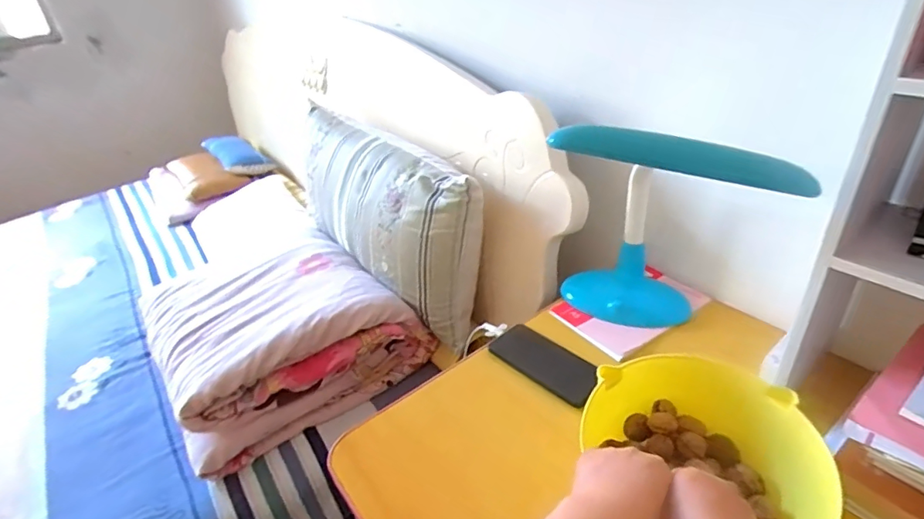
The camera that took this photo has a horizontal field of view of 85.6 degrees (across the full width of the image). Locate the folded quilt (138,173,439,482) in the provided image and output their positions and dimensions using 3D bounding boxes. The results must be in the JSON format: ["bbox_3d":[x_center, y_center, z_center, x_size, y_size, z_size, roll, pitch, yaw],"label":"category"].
[{"bbox_3d":[-0.348,0.143,1.012,0.445,0.218,0.358,-22,35,-23],"label":"folded quilt"}]

